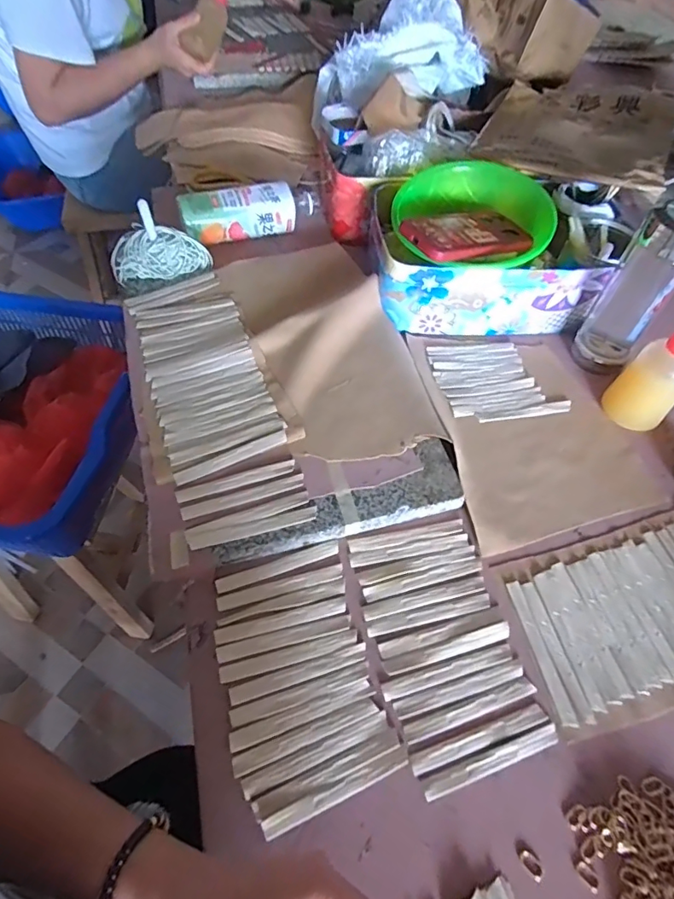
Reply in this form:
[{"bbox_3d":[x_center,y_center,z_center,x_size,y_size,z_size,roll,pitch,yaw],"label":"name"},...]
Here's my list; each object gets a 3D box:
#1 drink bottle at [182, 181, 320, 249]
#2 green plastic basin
[{"bbox_3d":[-0.125,-0.349,0.710,0.199,0.060,0.060,-20,61,-16],"label":"drink bottle"},{"bbox_3d":[0.167,-0.281,0.615,0.189,0.060,0.189,2,56,-2],"label":"green plastic basin"}]

